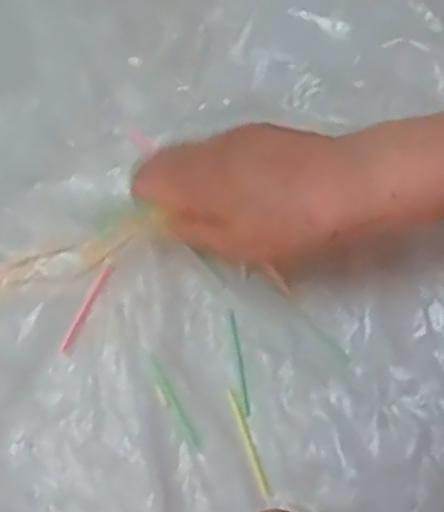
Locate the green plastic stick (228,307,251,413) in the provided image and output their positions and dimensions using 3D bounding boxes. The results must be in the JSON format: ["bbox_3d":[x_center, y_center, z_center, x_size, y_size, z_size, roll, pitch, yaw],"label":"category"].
[{"bbox_3d":[0.010,0.063,0.417,0.004,0.004,0.062,-9,74,-1],"label":"green plastic stick"}]

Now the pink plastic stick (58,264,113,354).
[{"bbox_3d":[-0.083,0.032,0.427,0.008,0.004,0.059,22,76,8],"label":"pink plastic stick"}]

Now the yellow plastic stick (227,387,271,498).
[{"bbox_3d":[0.016,0.108,0.405,0.005,0.004,0.062,-19,75,-4],"label":"yellow plastic stick"}]

